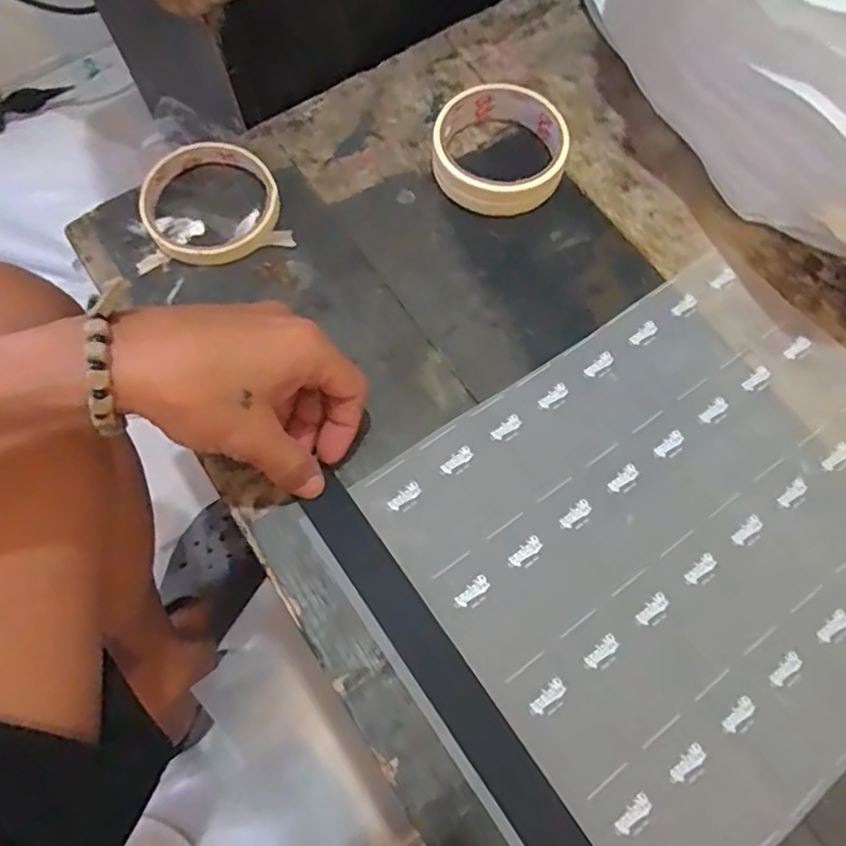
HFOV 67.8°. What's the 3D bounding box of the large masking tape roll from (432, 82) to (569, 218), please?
[{"bbox_3d":[0.051,-0.184,0.417,0.085,0.029,0.088,4,68,0],"label":"large masking tape roll"}]

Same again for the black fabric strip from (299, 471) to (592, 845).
[{"bbox_3d":[0.021,0.140,0.311,0.025,0.009,0.260,-32,71,-16],"label":"black fabric strip"}]

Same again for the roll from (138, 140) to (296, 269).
[{"bbox_3d":[-0.137,-0.141,0.405,0.085,0.018,0.085,1,68,-1],"label":"roll"}]

